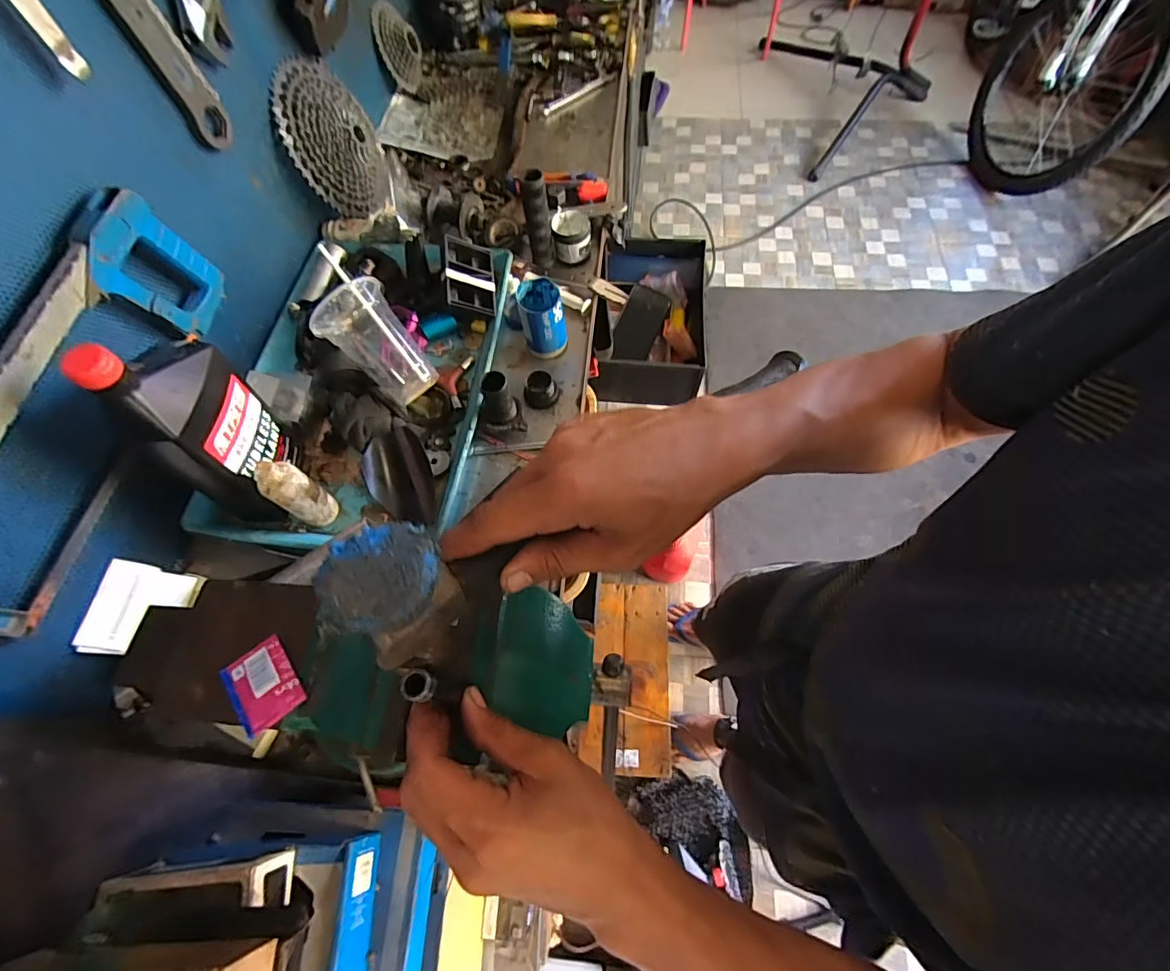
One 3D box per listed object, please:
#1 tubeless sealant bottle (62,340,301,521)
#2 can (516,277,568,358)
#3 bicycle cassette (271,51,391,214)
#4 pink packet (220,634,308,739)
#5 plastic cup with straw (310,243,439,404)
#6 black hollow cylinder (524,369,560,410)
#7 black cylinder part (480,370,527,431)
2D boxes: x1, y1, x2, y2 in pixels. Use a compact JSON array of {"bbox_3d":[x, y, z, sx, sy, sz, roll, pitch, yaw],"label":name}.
[{"bbox_3d":[-0.358,-0.052,0.486,0.065,0.252,0.109,-9,63,-2],"label":"tubeless sealant bottle"},{"bbox_3d":[-0.054,-0.210,0.645,0.051,0.084,0.052,-1,64,2],"label":"can"},{"bbox_3d":[-0.347,-0.492,0.721,0.034,0.181,0.183,0,81,27],"label":"bicycle cassette"},{"bbox_3d":[-0.237,0.146,0.373,0.043,0.004,0.060,-37,67,-15],"label":"pink packet"},{"bbox_3d":[-0.255,-0.177,0.603,0.087,0.081,0.170,-42,101,-16],"label":"plastic cup with straw"},{"bbox_3d":[-0.057,-0.120,0.635,0.038,0.029,0.039,-1,64,2],"label":"black hollow cylinder"},{"bbox_3d":[-0.100,-0.094,0.599,0.046,0.069,0.050,-18,64,-6],"label":"black cylinder part"}]

